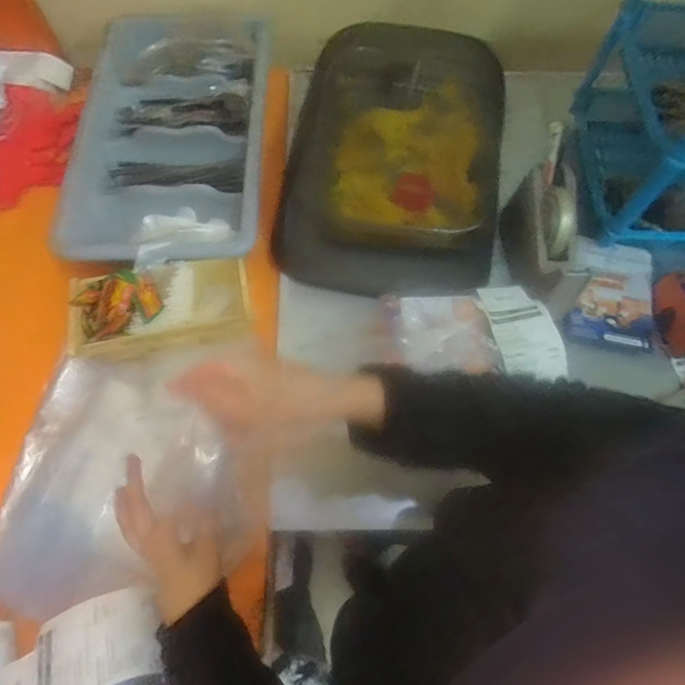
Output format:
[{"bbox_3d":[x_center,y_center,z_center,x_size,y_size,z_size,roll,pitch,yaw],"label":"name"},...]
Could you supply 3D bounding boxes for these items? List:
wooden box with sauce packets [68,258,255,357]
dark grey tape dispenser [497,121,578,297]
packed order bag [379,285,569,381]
[{"bbox_3d":[-0.242,-0.047,0.626,0.234,0.051,0.106,-10,67,-5],"label":"wooden box with sauce packets"},{"bbox_3d":[0.266,-0.153,0.628,0.068,0.164,0.158,0,66,0],"label":"dark grey tape dispenser"},{"bbox_3d":[0.143,-0.013,0.525,0.180,0.040,0.114,-4,67,-2],"label":"packed order bag"}]

